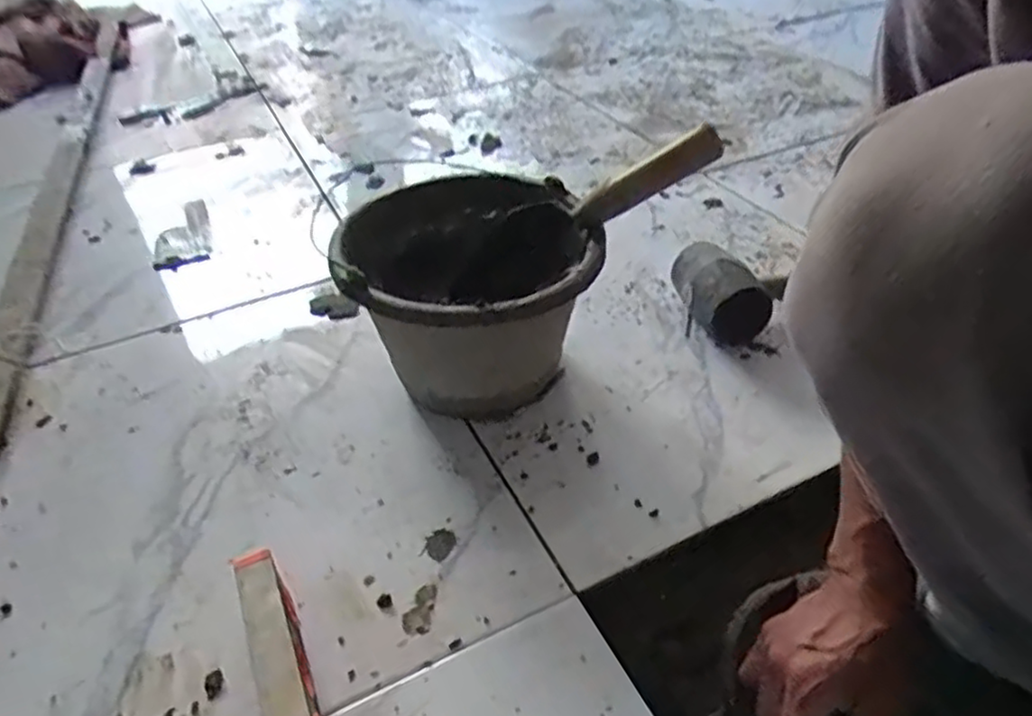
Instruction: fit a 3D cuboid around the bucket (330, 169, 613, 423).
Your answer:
[{"bbox_3d":[-0.047,-0.053,0.652,0.209,0.163,0.241,-13,40,-11],"label":"bucket"}]

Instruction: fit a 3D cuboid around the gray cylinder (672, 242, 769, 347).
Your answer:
[{"bbox_3d":[0.209,-0.068,0.718,0.068,0.079,0.102,-10,40,-7],"label":"gray cylinder"}]

